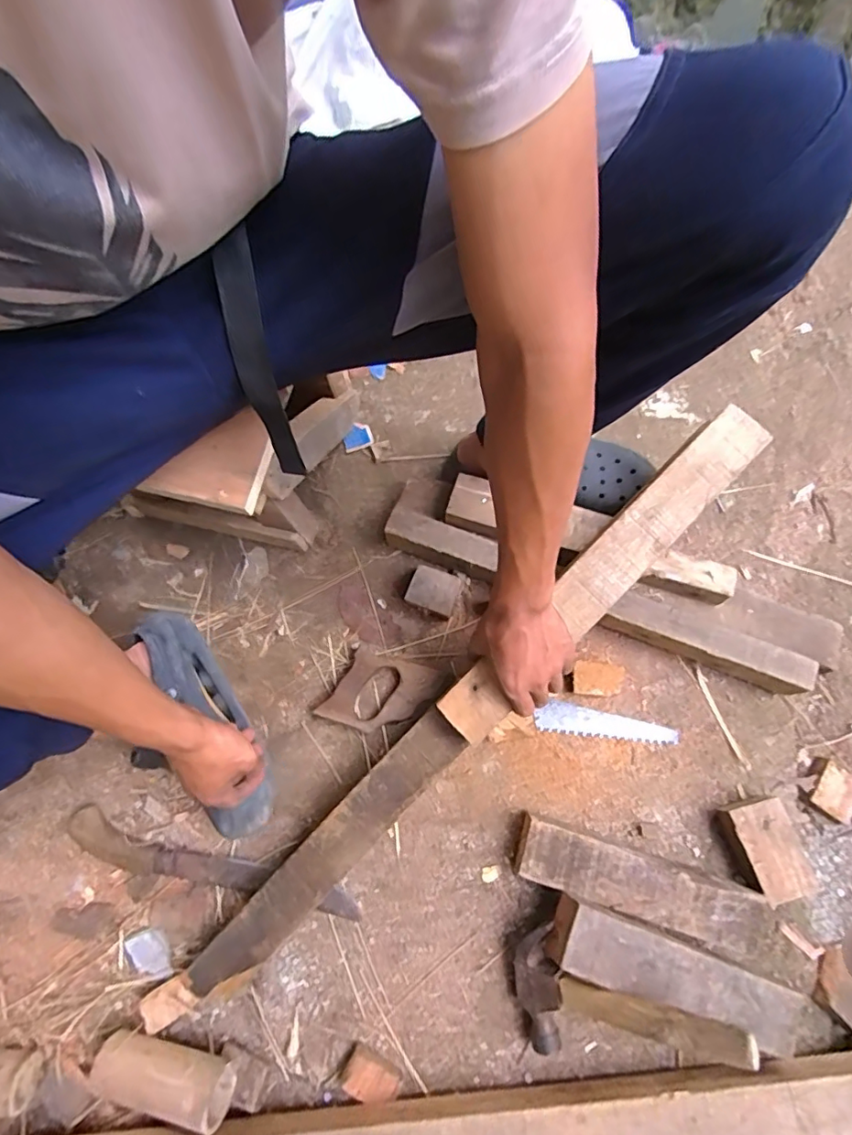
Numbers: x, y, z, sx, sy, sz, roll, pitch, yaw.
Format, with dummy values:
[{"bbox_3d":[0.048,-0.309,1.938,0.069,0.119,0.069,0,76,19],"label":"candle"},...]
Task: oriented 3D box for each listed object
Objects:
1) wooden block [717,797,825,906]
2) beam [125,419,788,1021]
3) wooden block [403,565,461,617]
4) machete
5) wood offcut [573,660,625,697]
[{"bbox_3d":[0.376,0.312,0.605,0.063,0.045,0.102,-15,74,-4],"label":"wooden block"},{"bbox_3d":[0.034,0.161,0.577,0.064,0.044,0.888,44,91,12],"label":"beam"},{"bbox_3d":[0.009,0.033,0.704,0.062,0.043,0.049,19,75,6],"label":"wooden block"},{"bbox_3d":[-0.252,0.354,0.633,0.357,0.019,0.051,15,75,5],"label":"machete"},{"bbox_3d":[0.211,0.137,0.666,0.061,0.022,0.040,3,74,2],"label":"wood offcut"}]

